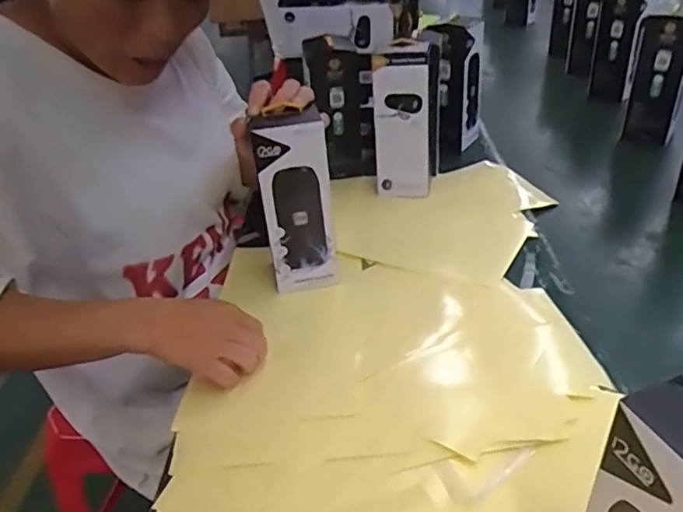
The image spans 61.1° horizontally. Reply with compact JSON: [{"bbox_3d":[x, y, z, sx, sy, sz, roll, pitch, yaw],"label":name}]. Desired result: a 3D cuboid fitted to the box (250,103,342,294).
[{"bbox_3d":[-0.045,-0.052,0.632,0.074,0.180,0.046,-7,32,-1],"label":"box"}]

